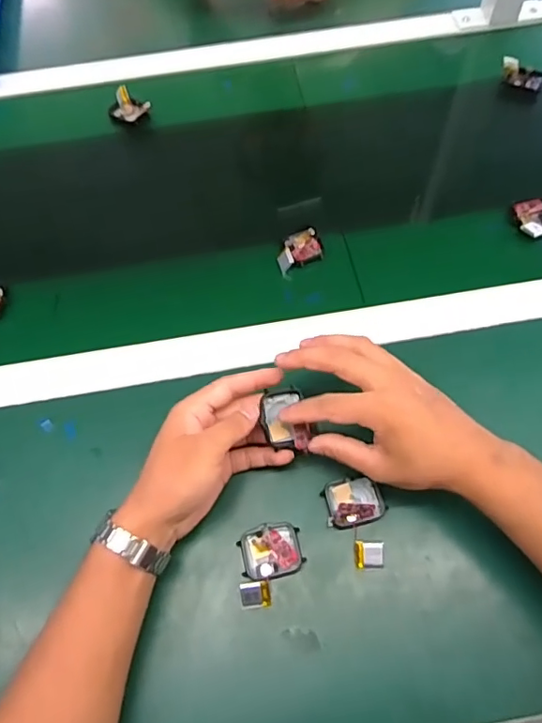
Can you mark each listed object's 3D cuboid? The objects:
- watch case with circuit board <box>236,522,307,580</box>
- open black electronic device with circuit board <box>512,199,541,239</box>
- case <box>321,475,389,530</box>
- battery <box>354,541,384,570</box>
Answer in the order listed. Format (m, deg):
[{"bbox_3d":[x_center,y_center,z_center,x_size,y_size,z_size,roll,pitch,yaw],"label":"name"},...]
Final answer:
[{"bbox_3d":[0.000,0.147,0.411,0.047,0.012,0.038,-12,63,-3],"label":"watch case with circuit board"},{"bbox_3d":[0.275,-0.147,0.548,0.039,0.011,0.051,-2,63,2],"label":"open black electronic device with circuit board"},{"bbox_3d":[0.067,0.110,0.420,0.048,0.017,0.038,-9,63,-2],"label":"case"},{"bbox_3d":[0.076,0.148,0.405,0.022,0.007,0.019,-2,63,2],"label":"battery"}]

